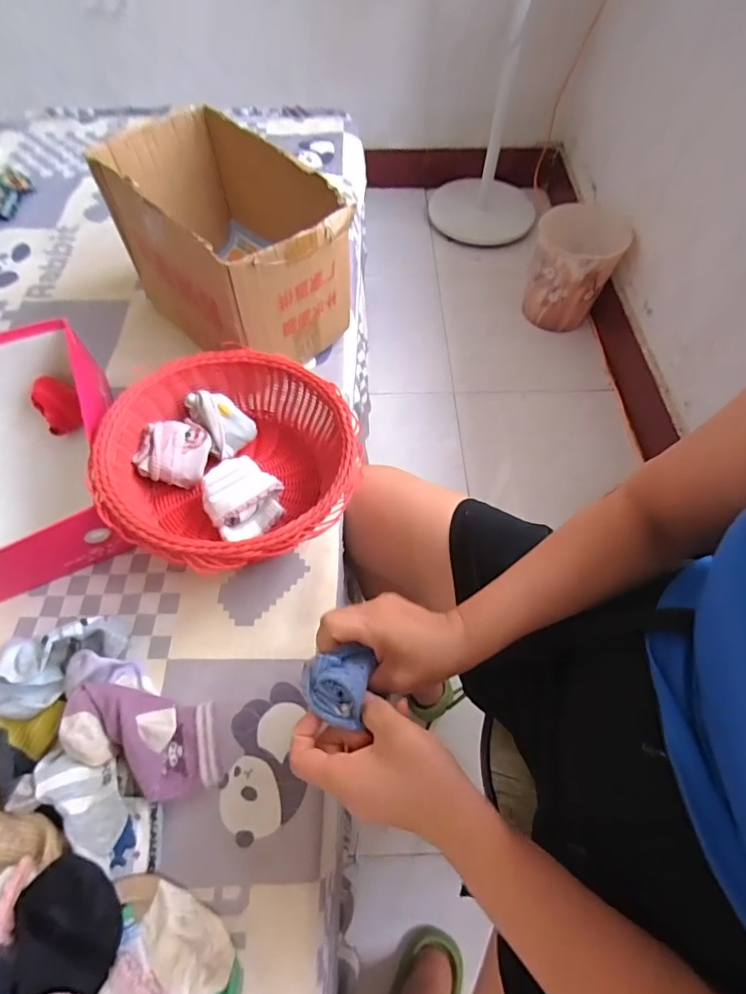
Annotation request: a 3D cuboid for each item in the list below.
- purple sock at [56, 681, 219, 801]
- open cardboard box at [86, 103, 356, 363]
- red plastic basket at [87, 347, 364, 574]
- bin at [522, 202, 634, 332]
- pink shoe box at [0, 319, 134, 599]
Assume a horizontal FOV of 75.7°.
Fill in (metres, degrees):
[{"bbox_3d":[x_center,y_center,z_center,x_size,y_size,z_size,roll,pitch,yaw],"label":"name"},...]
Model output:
[{"bbox_3d":[-0.216,0.228,0.452,0.144,0.046,0.082,7,60,4],"label":"purple sock"},{"bbox_3d":[-0.197,-0.342,0.679,0.202,0.206,0.324,-38,67,-20],"label":"open cardboard box"},{"bbox_3d":[-0.155,-0.037,0.565,0.270,0.114,0.276,0,60,0],"label":"red plastic basket"},{"bbox_3d":[0.544,-0.630,1.335,0.225,0.266,0.240,29,64,16],"label":"bin"},{"bbox_3d":[-0.435,-0.048,0.570,0.247,0.093,0.320,-25,63,-14],"label":"pink shoe box"}]

